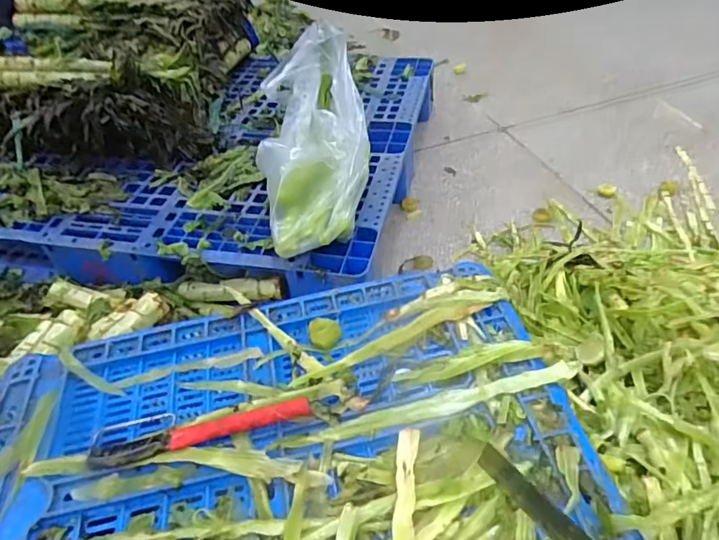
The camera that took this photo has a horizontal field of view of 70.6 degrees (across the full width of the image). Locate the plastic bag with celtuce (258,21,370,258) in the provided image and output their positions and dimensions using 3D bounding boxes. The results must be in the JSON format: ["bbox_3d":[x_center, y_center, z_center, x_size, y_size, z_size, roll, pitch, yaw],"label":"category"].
[{"bbox_3d":[-0.092,-0.273,1.038,0.197,0.167,0.514,-3,62,4],"label":"plastic bag with celtuce"}]

